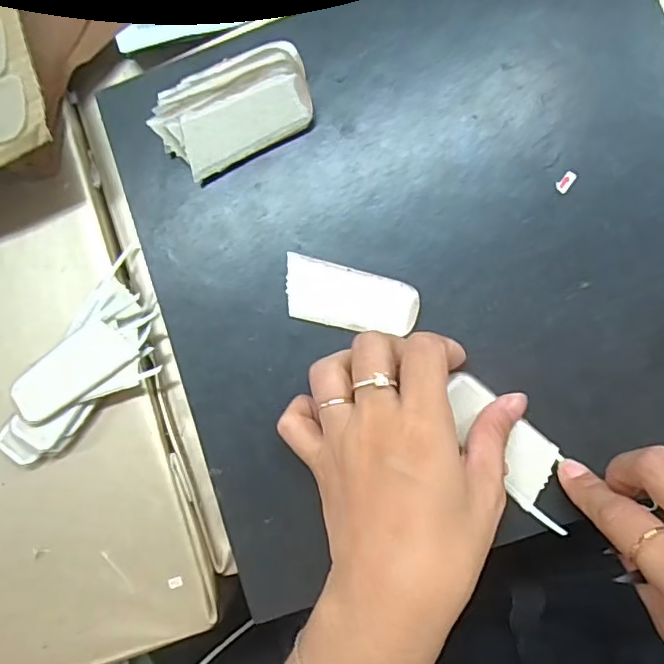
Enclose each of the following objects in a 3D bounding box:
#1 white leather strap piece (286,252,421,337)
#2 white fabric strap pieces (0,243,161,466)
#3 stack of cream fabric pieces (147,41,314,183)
[{"bbox_3d":[0.009,-0.017,0.298,0.071,0.006,0.032,16,88,7],"label":"white leather strap piece"},{"bbox_3d":[-0.135,0.022,0.322,0.057,0.021,0.129,32,90,7],"label":"white fabric strap pieces"},{"bbox_3d":[-0.053,-0.120,0.300,0.081,0.022,0.052,-27,84,3],"label":"stack of cream fabric pieces"}]

